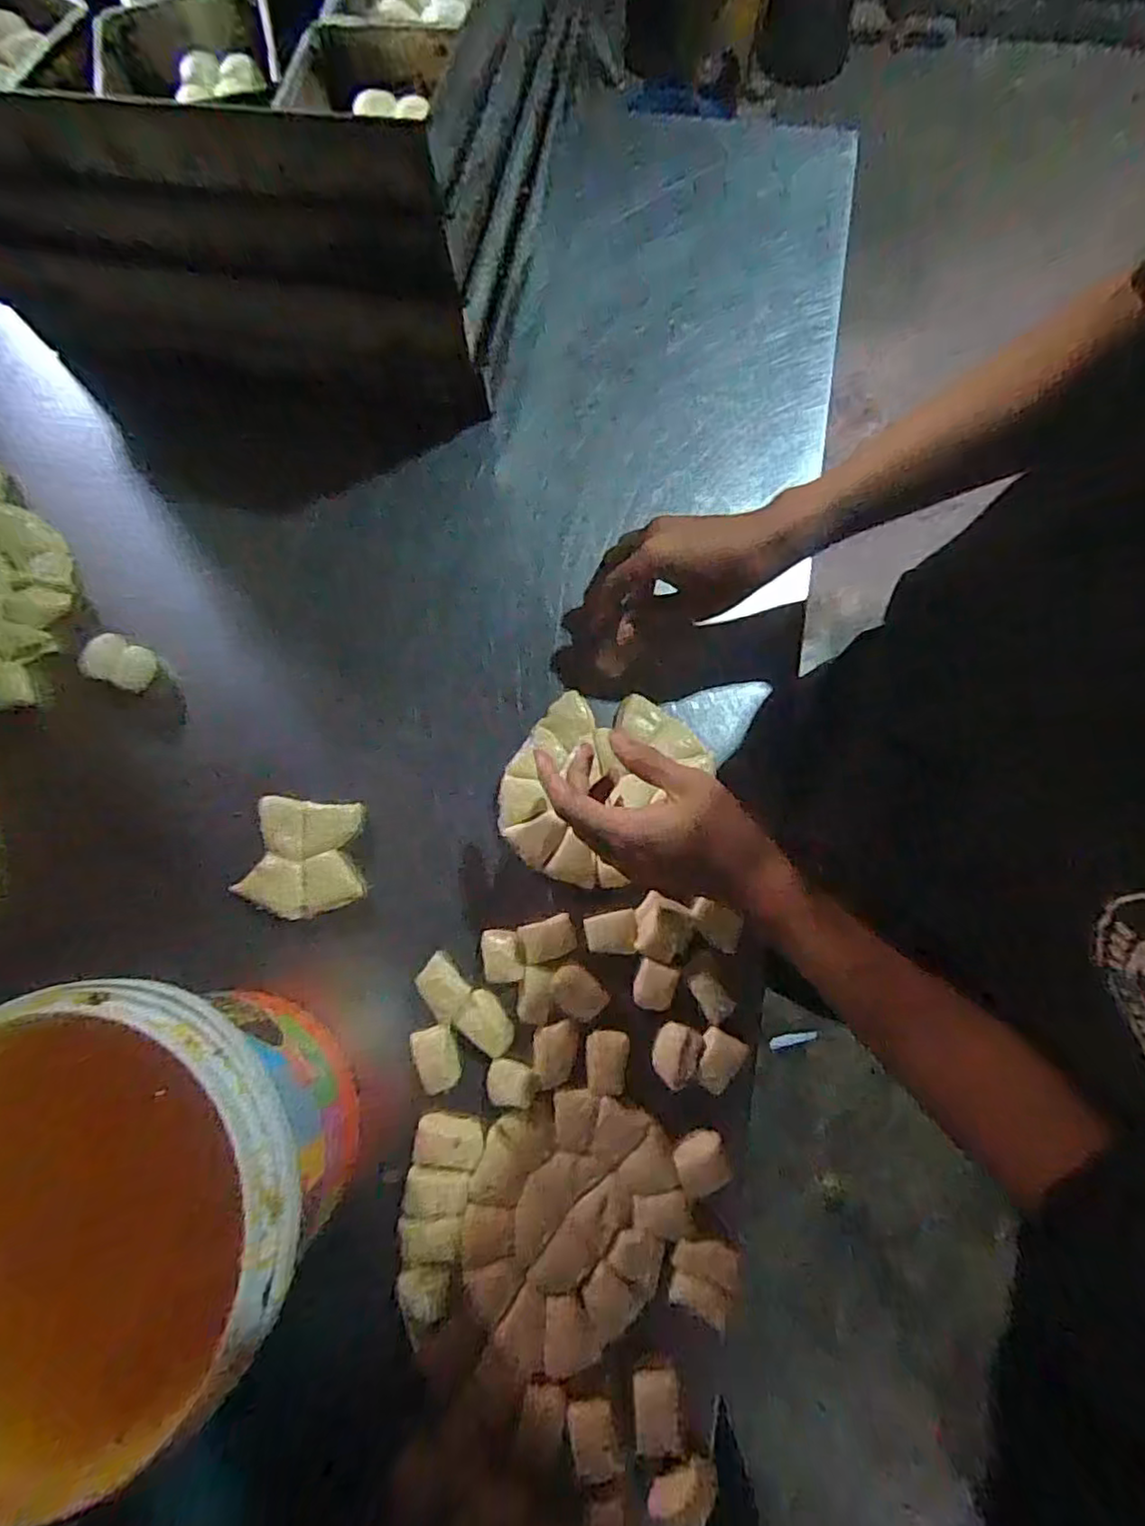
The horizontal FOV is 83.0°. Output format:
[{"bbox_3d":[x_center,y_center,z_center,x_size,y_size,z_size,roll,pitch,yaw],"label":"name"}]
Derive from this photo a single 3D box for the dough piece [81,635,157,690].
[{"bbox_3d":[-0.374,-0.084,0.533,0.063,0.013,0.037,17,78,5],"label":"dough piece"}]

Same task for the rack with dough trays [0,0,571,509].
[{"bbox_3d":[-0.253,-0.569,0.546,0.460,0.224,0.519,9,77,3],"label":"rack with dough trays"}]

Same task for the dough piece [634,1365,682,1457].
[{"bbox_3d":[0.055,0.420,0.420,0.029,0.010,0.042,-2,77,1],"label":"dough piece"}]

